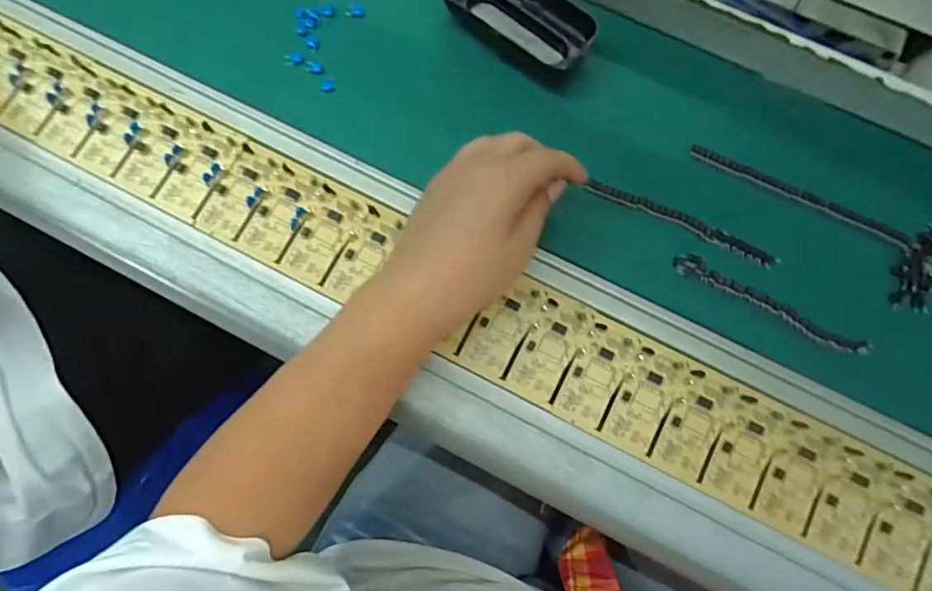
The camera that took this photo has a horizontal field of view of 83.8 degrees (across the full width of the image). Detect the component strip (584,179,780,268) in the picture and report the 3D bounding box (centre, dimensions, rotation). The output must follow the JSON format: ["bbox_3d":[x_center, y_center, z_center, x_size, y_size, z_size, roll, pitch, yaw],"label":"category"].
[{"bbox_3d":[0.146,-0.051,0.353,0.136,0.010,0.010,24,79,5],"label":"component strip"}]

